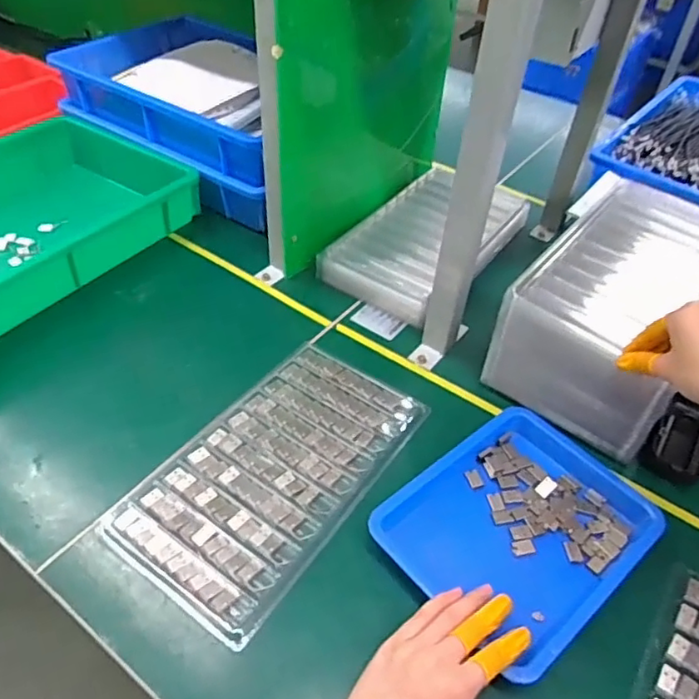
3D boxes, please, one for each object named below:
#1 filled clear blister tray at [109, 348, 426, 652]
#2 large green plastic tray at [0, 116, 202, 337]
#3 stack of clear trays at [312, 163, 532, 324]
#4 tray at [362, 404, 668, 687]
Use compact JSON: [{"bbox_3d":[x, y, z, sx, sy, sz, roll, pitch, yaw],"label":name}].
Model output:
[{"bbox_3d":[-0.067,0.109,0.569,0.163,0.015,0.288,30,50,22],"label":"filled clear blister tray"},{"bbox_3d":[-0.450,-0.161,0.764,0.292,0.065,0.436,28,50,22],"label":"large green plastic tray"},{"bbox_3d":[0.111,-0.154,0.823,0.178,0.042,0.299,27,49,21],"label":"stack of clear trays"},{"bbox_3d":[0.150,0.149,0.524,0.214,0.033,0.174,-33,57,-31],"label":"tray"}]

